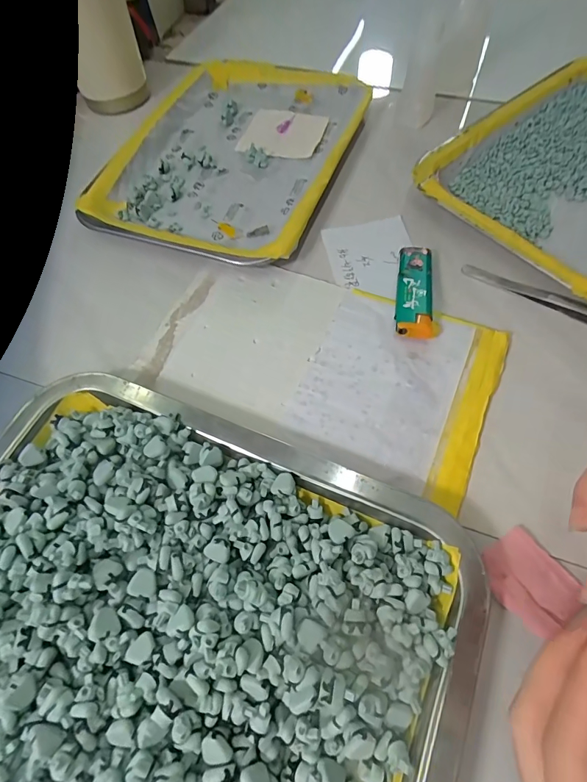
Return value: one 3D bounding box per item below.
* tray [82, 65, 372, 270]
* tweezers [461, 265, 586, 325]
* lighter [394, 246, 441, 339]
[{"bbox_3d":[-0.046,-0.216,0.367,0.181,0.023,0.260,16,64,11],"label":"tray"},{"bbox_3d":[0.179,-0.058,0.277,0.134,0.010,0.014,32,69,18],"label":"tweezers"},{"bbox_3d":[0.084,-0.069,0.279,0.028,0.015,0.077,7,63,7],"label":"lighter"}]

